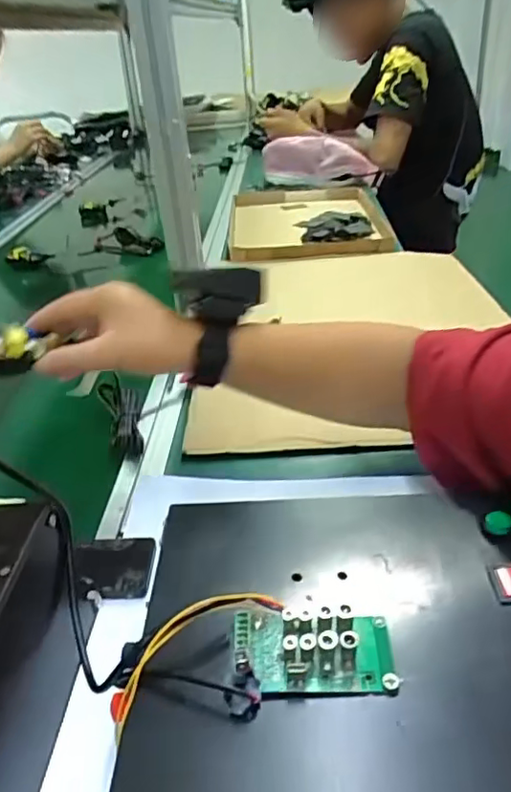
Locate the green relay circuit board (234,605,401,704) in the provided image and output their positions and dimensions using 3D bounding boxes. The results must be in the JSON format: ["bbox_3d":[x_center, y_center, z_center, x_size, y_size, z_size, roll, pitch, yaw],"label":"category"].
[{"bbox_3d":[0.029,0.122,0.283,0.075,0.019,0.044,-5,32,0],"label":"green relay circuit board"}]

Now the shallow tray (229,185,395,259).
[{"bbox_3d":[0.082,-0.307,1.011,0.243,0.028,0.339,-5,32,1],"label":"shallow tray"}]

